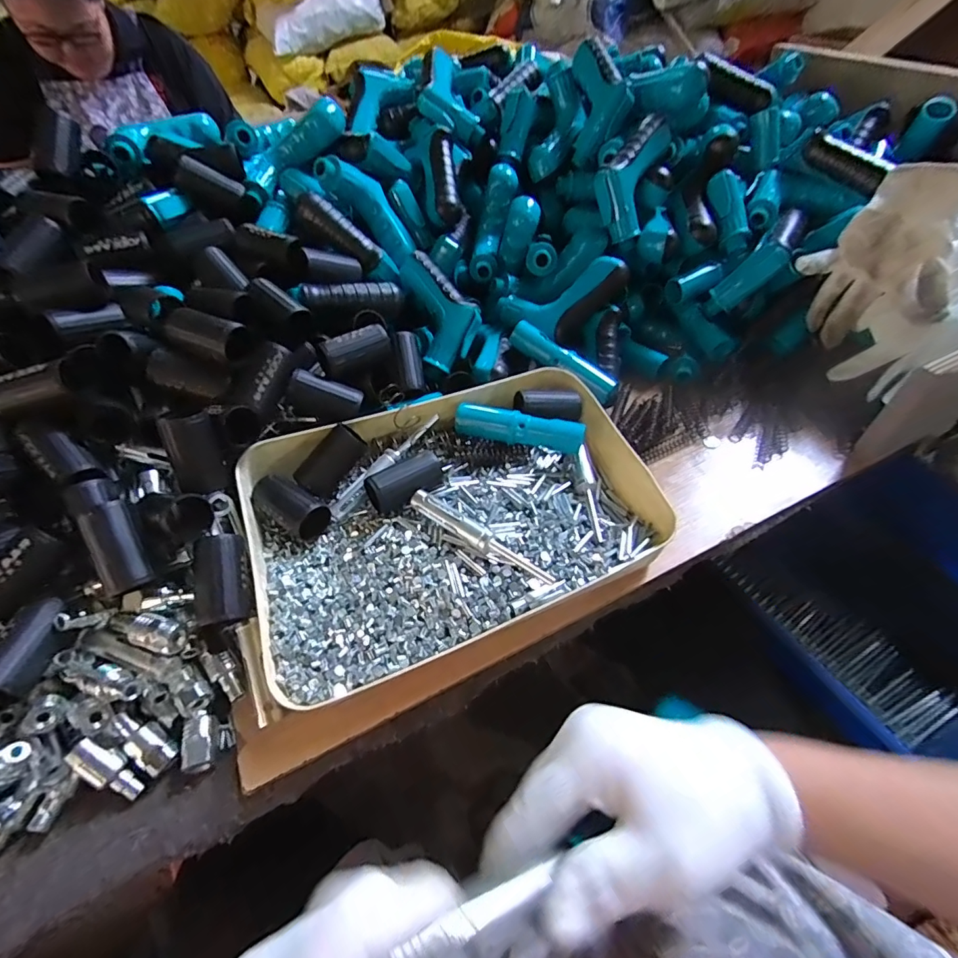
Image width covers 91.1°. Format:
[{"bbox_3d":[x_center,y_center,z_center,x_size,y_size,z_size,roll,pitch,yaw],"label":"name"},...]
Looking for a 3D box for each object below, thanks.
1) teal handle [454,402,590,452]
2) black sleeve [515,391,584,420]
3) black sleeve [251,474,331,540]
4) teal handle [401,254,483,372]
[{"bbox_3d":[0.037,-0.049,0.440,0.119,0.029,0.022,11,52,14],"label":"teal handle"},{"bbox_3d":[0.068,-0.073,0.456,0.064,0.022,0.025,-3,50,3],"label":"black sleeve"},{"bbox_3d":[-0.157,0.022,0.388,0.066,0.025,0.032,24,57,23],"label":"black sleeve"},{"bbox_3d":[-0.042,-0.183,0.496,0.063,0.031,0.129,-22,81,-13],"label":"teal handle"}]

